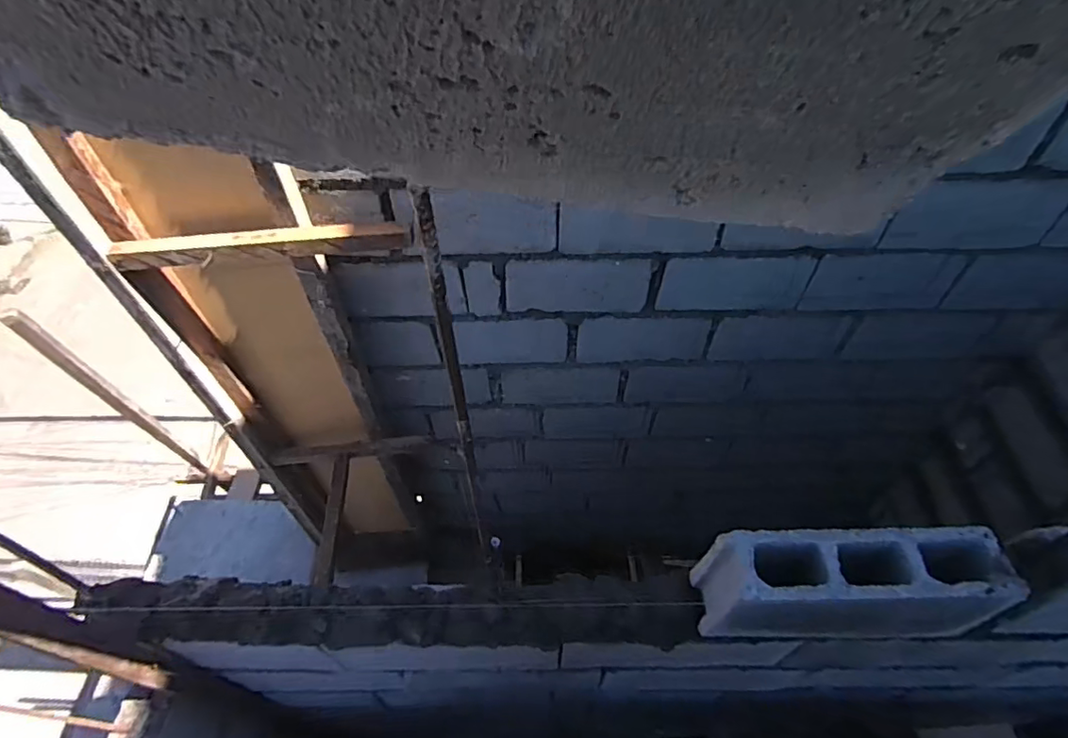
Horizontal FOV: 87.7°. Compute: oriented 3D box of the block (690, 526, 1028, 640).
[{"bbox_3d":[0.446,0.308,0.801,0.373,0.161,0.104,0,51,0],"label":"block"}]

